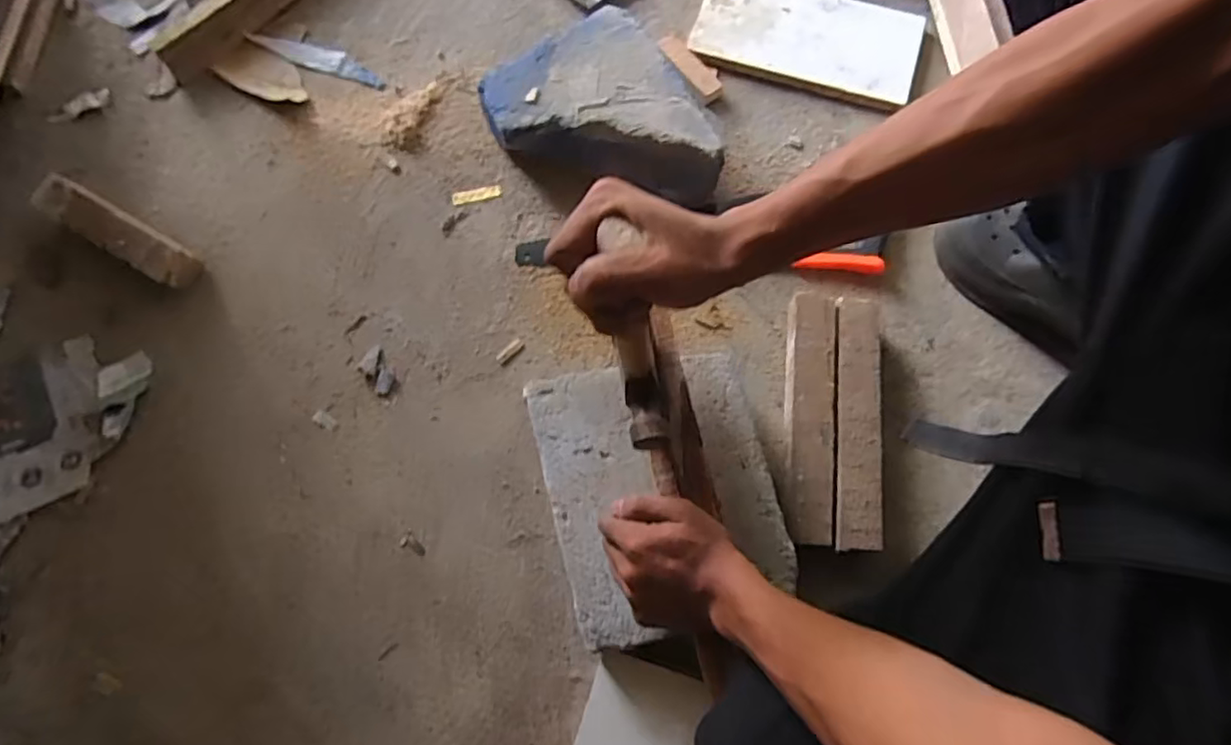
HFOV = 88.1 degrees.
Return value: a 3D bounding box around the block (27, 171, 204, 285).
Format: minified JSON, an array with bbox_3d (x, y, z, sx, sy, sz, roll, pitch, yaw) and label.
[{"bbox_3d":[-0.550,-0.156,0.707,0.194,0.049,0.046,28,76,9],"label":"block"}]

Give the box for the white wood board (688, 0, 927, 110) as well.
[{"bbox_3d":[0.237,-0.418,0.792,0.269,0.028,0.139,18,74,6],"label":"white wood board"}]

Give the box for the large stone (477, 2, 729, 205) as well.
[{"bbox_3d":[-0.005,-0.312,0.734,0.267,0.079,0.194,11,74,4],"label":"large stone"}]

